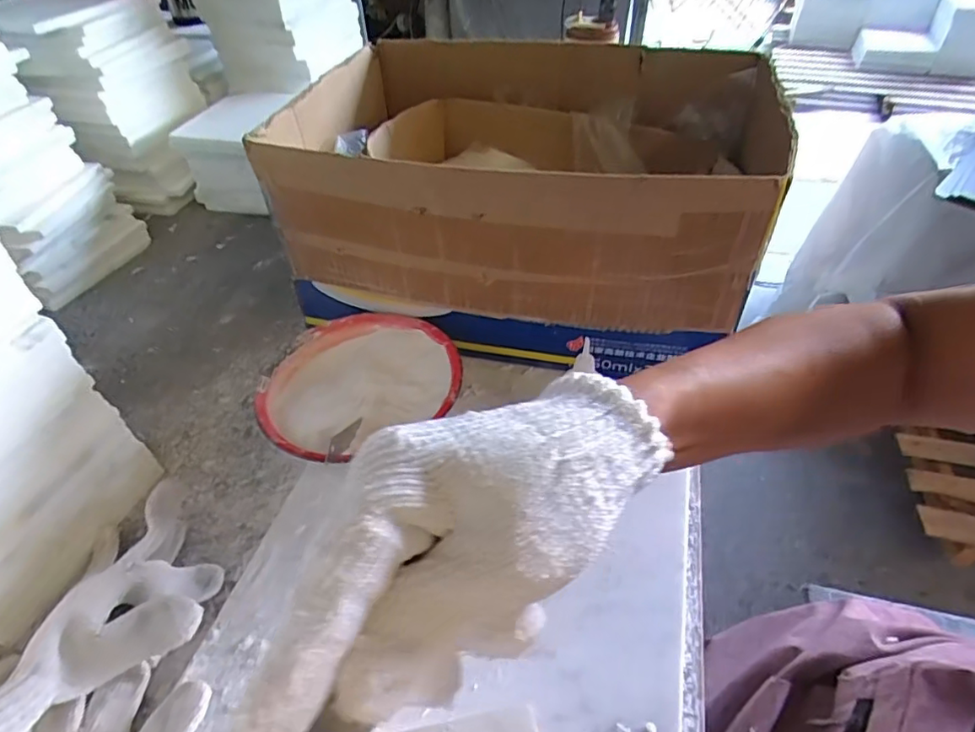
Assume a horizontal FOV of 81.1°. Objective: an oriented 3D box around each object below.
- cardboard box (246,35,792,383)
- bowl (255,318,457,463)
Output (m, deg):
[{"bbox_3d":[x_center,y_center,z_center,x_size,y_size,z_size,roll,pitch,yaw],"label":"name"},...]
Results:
[{"bbox_3d":[0.036,-0.182,0.564,0.419,0.179,0.308,14,49,13],"label":"cardboard box"},{"bbox_3d":[-0.108,0.025,0.498,0.163,0.055,0.149,-2,47,2],"label":"bowl"}]

